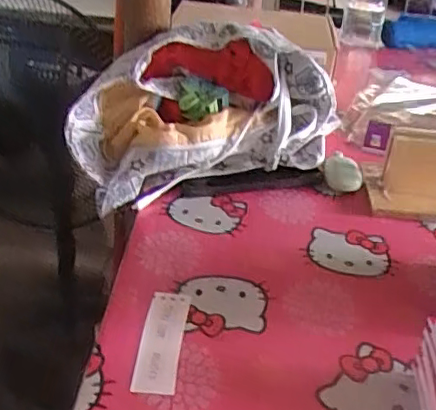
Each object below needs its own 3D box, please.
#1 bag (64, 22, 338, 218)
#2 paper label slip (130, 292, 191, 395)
[{"bbox_3d":[-0.017,-0.116,0.678,0.299,0.145,0.158,-8,35,-20],"label":"bag"},{"bbox_3d":[-0.045,0.108,0.468,0.033,0.006,0.103,0,34,5],"label":"paper label slip"}]

